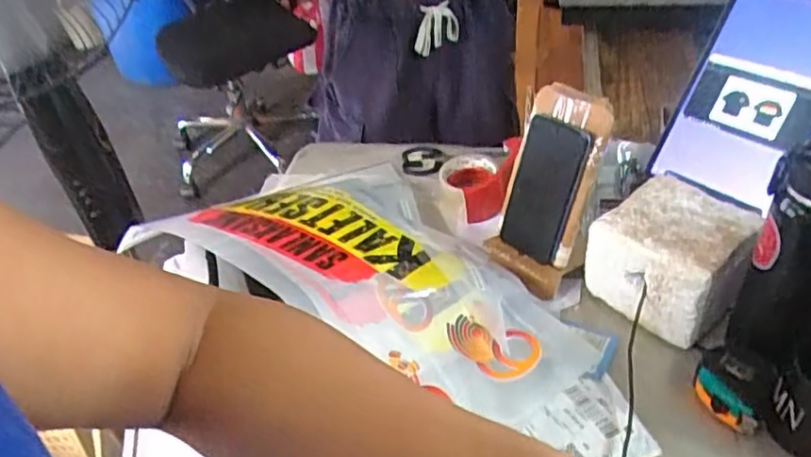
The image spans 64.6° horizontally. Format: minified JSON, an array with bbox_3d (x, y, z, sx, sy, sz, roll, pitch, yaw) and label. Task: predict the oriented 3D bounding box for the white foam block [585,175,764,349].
[{"bbox_3d":[0.310,0.033,0.756,0.157,0.111,0.137,28,51,34],"label":"white foam block"}]

